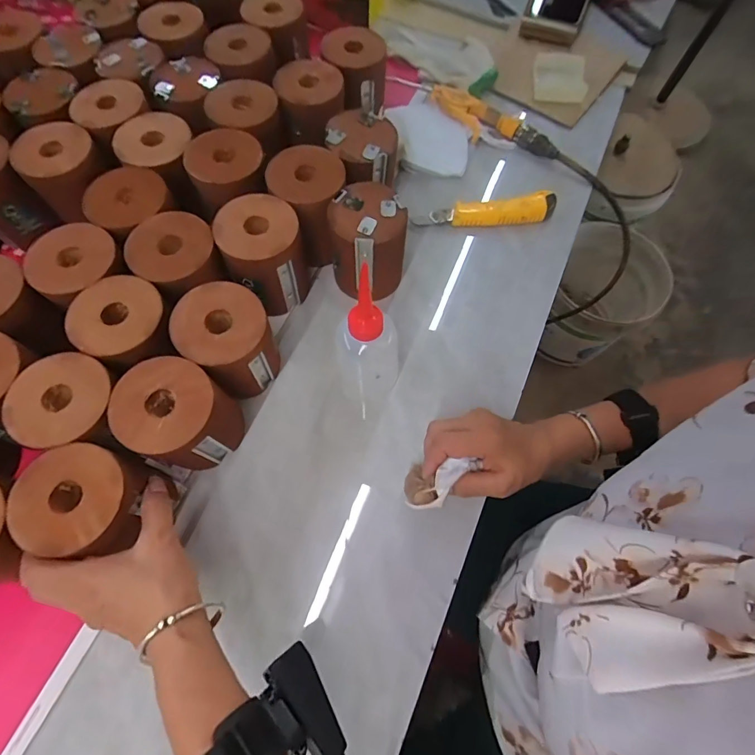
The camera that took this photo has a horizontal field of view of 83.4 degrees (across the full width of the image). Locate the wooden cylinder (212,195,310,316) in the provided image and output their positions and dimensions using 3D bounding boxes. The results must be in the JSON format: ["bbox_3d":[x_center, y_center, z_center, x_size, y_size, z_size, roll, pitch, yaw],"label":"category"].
[{"bbox_3d":[-0.113,-0.119,0.441,0.074,0.110,0.069,0,68,-1],"label":"wooden cylinder"}]

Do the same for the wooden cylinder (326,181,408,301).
[{"bbox_3d":[-0.011,-0.137,0.453,0.075,0.103,0.077,0,68,-1],"label":"wooden cylinder"}]

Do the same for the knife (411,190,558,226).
[{"bbox_3d":[0.136,-0.205,0.524,0.179,0.023,0.030,-8,68,-4],"label":"knife"}]

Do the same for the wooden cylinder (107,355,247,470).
[{"bbox_3d":[-0.165,0.041,0.375,0.078,0.109,0.075,0,68,-1],"label":"wooden cylinder"}]

